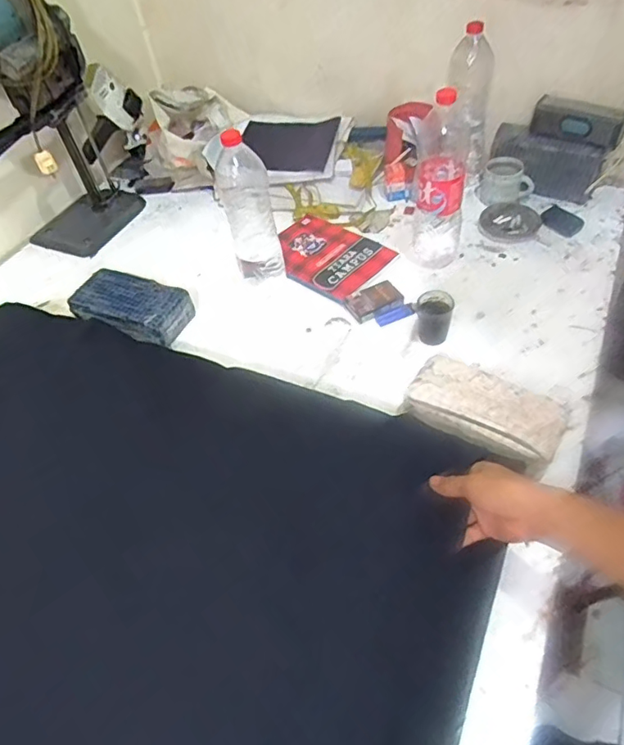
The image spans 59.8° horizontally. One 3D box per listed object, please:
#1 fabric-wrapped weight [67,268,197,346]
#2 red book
[{"bbox_3d":[-0.340,-0.119,1.024,0.215,0.060,0.130,15,53,19],"label":"fabric-wrapped weight"},{"bbox_3d":[0.028,-0.245,1.105,0.255,0.021,0.194,31,59,28],"label":"red book"}]

